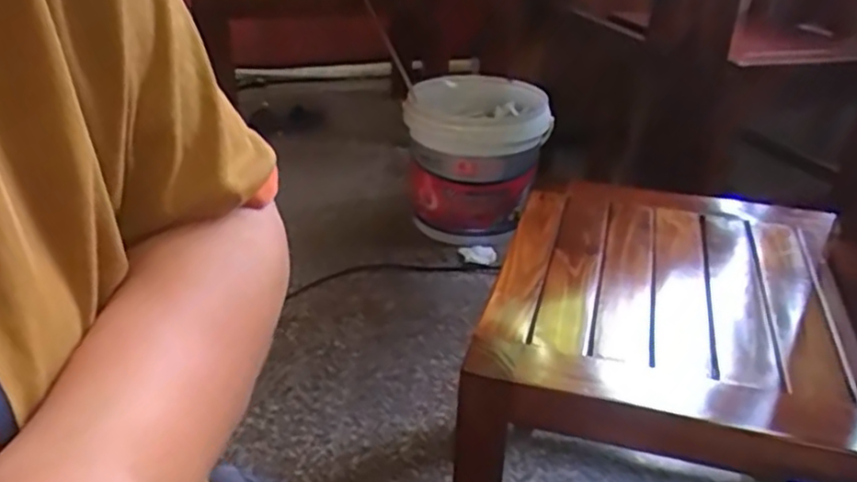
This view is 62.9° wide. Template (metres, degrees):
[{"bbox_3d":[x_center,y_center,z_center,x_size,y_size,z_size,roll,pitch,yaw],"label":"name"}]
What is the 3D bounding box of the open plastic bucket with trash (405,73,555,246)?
[{"bbox_3d":[0.104,-0.203,1.676,0.323,0.287,0.355,5,30,8],"label":"open plastic bucket with trash"}]

